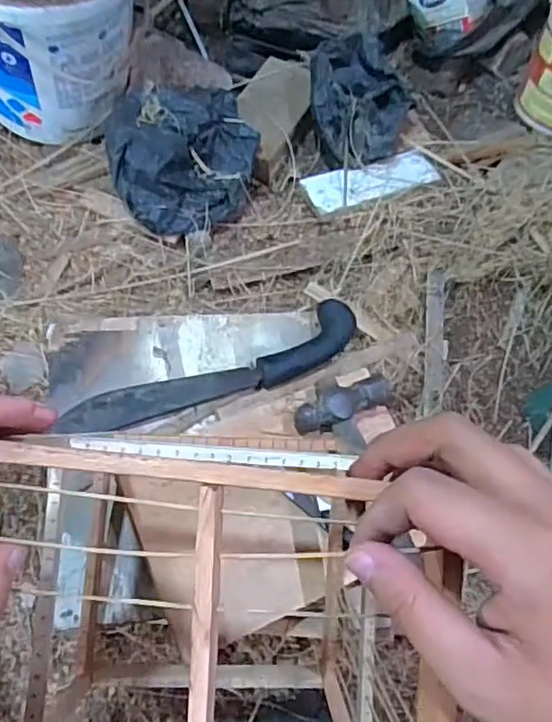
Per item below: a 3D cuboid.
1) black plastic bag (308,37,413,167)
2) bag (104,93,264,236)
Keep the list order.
[{"bbox_3d":[0.145,-0.457,1.020,0.168,0.093,0.215,7,64,3],"label":"black plastic bag"},{"bbox_3d":[-0.145,-0.329,0.945,0.233,0.139,0.188,-32,68,-15],"label":"bag"}]

